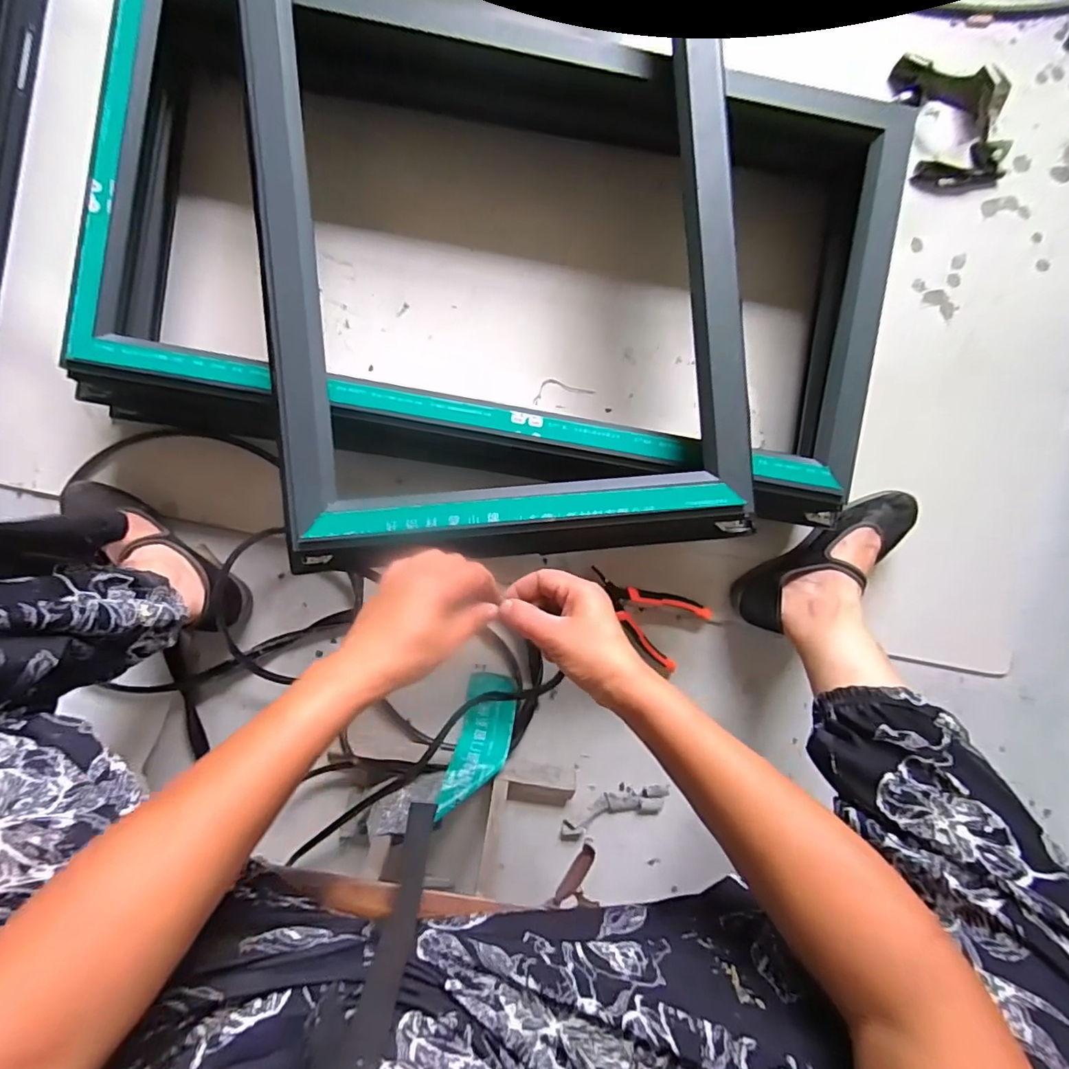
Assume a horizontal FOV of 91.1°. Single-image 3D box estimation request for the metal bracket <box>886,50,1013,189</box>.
[{"bbox_3d":[0.549,-0.538,0.680,0.125,0.031,0.173,-13,93,-2],"label":"metal bracket"}]

